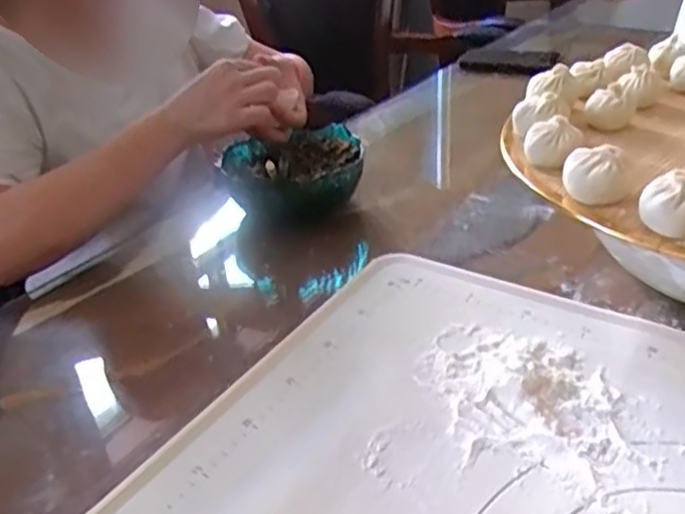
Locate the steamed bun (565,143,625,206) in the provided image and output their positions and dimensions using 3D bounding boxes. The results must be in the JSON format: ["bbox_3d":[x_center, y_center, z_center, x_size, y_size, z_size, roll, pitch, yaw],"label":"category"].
[{"bbox_3d":[0.173,-0.057,0.470,0.038,0.032,0.033,7,34,17],"label":"steamed bun"}]

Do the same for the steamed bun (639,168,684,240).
[{"bbox_3d":[0.213,-0.033,0.432,0.039,0.033,0.039,-8,33,-6],"label":"steamed bun"}]

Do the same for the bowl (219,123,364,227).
[{"bbox_3d":[-0.045,-0.085,0.748,0.140,0.074,0.143,-3,33,2],"label":"bowl"}]

